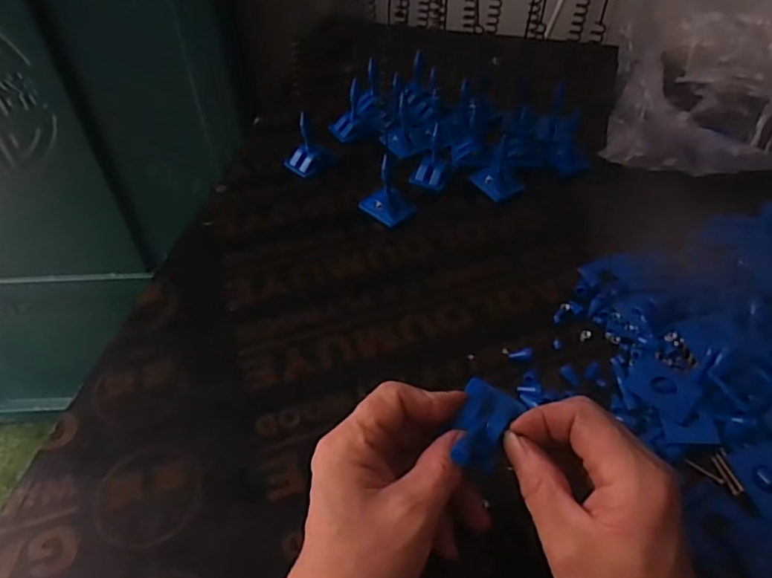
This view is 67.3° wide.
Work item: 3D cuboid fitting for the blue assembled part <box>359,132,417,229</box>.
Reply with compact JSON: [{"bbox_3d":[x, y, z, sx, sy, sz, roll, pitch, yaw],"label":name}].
[{"bbox_3d":[0.000,-0.092,0.502,0.041,0.067,0.033,33,56,27],"label":"blue assembled part"}]

